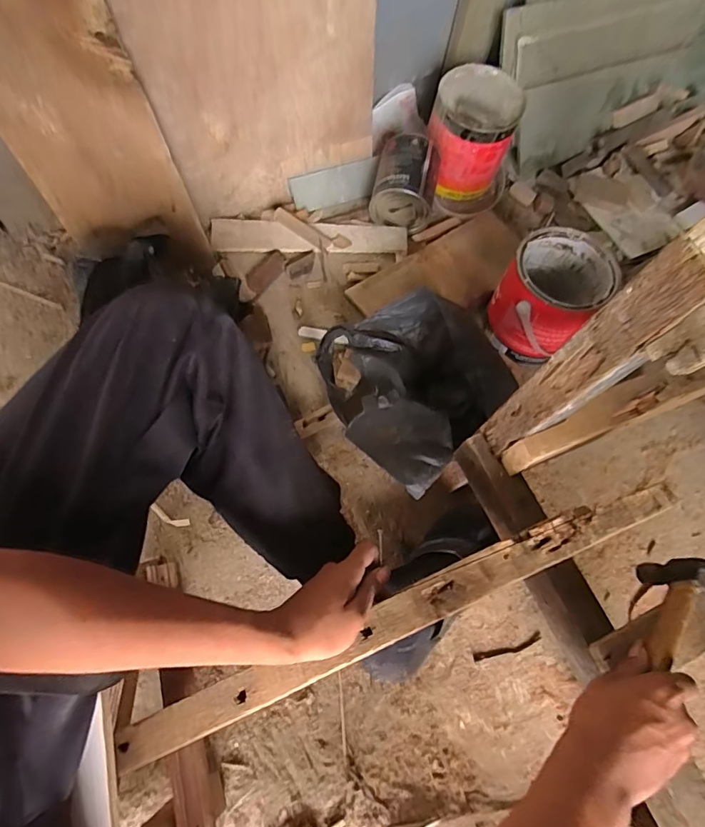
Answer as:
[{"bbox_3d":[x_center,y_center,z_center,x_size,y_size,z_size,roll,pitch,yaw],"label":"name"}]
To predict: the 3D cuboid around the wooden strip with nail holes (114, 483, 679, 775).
[{"bbox_3d":[0.030,0.197,0.438,0.554,0.010,0.036,-27,72,2],"label":"wooden strip with nail holes"}]

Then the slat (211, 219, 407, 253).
[{"bbox_3d":[-0.076,-0.319,0.851,0.346,0.013,0.066,0,72,-7],"label":"slat"}]

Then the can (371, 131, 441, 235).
[{"bbox_3d":[0.097,-0.416,0.849,0.109,0.102,0.121,13,69,2],"label":"can"}]

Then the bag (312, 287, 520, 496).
[{"bbox_3d":[0.075,-0.041,0.694,0.231,0.124,0.266,-37,75,-15],"label":"bag"}]

